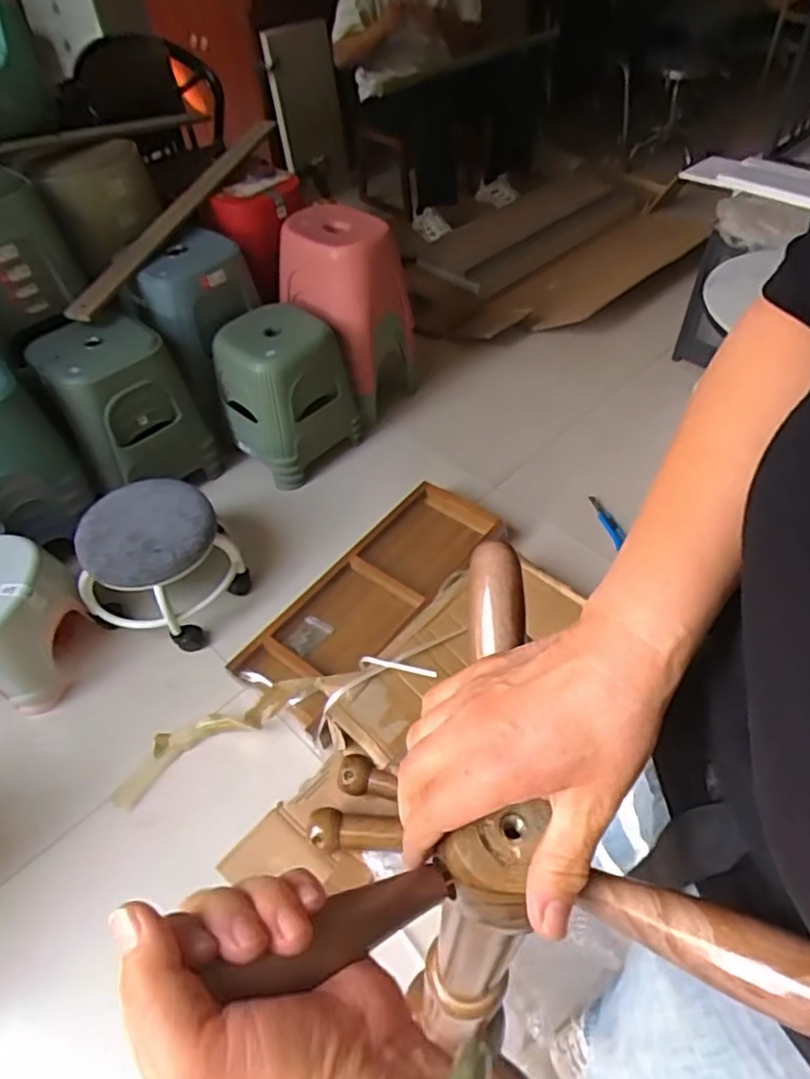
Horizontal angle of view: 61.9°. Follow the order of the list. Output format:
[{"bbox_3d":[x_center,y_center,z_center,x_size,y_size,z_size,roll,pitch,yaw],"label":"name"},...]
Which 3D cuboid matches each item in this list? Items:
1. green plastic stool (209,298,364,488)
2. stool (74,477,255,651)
[{"bbox_3d":[-0.303,-0.376,1.747,0.233,0.369,0.284,35,59,29],"label":"green plastic stool"},{"bbox_3d":[-0.522,0.043,1.489,0.290,0.244,0.327,13,51,15],"label":"stool"}]

